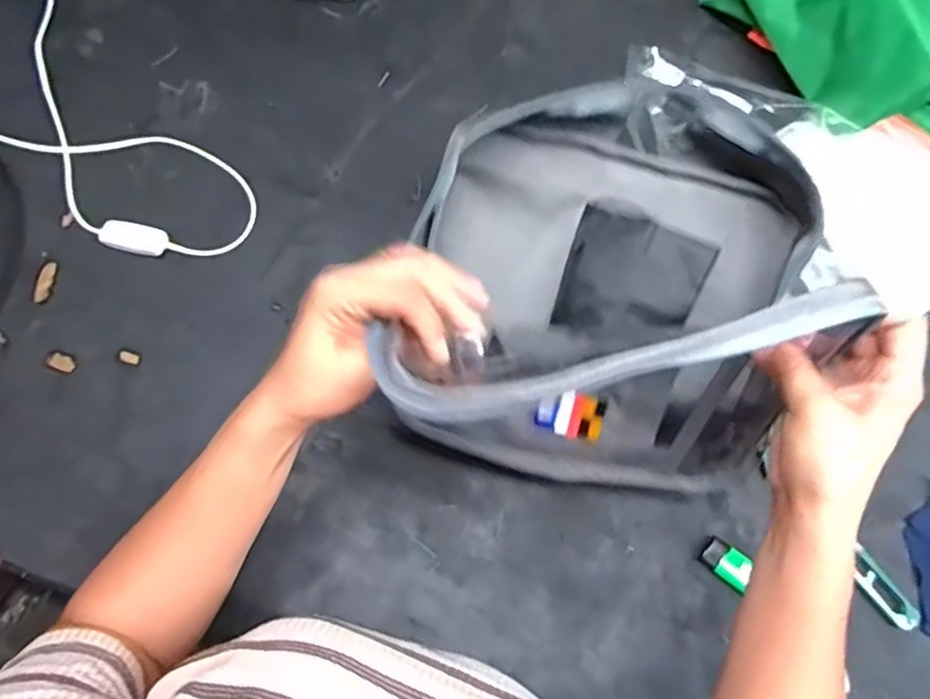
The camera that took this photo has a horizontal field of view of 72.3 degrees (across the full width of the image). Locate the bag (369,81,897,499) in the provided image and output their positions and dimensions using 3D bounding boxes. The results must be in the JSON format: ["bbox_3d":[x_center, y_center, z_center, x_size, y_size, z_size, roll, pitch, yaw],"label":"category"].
[{"bbox_3d":[0.101,-0.045,0.416,0.278,0.195,0.233,5,70,1],"label":"bag"}]

